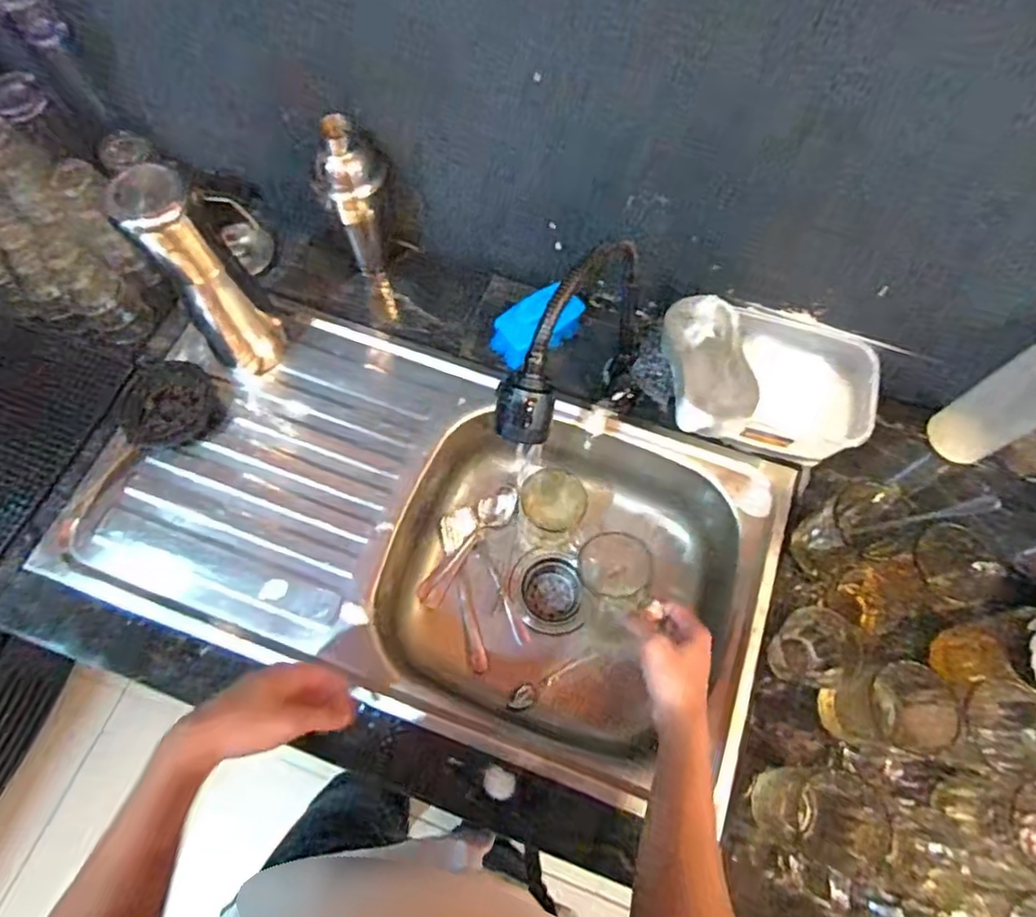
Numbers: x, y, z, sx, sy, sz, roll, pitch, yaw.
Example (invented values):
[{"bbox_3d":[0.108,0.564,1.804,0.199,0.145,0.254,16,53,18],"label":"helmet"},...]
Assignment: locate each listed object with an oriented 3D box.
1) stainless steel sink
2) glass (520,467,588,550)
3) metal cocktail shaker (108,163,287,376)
[{"bbox_3d":[-0.094,0.088,0.753,0.742,0.154,0.406,19,69,6],"label":"stainless steel sink"},{"bbox_3d":[0.041,0.067,0.769,0.075,0.129,0.064,-2,68,-2],"label":"glass"},{"bbox_3d":[-0.321,-0.182,0.659,0.078,0.253,0.064,-35,73,-14],"label":"metal cocktail shaker"}]

